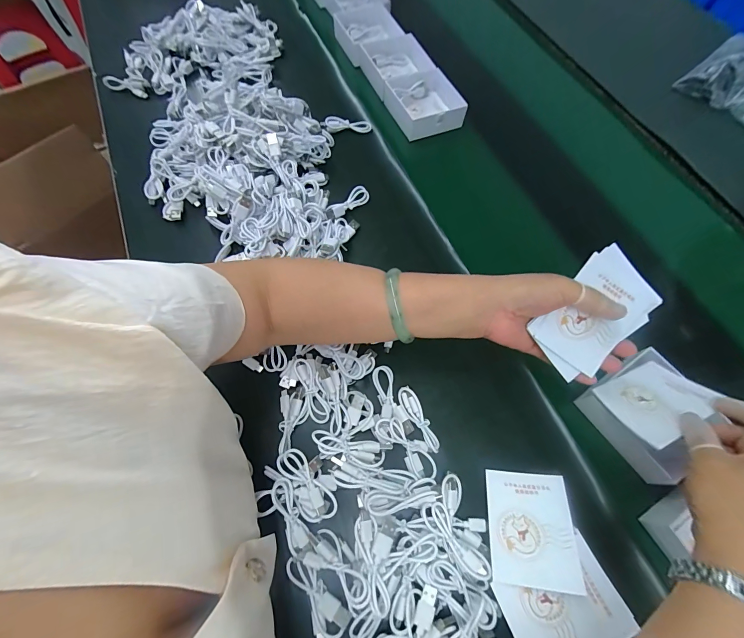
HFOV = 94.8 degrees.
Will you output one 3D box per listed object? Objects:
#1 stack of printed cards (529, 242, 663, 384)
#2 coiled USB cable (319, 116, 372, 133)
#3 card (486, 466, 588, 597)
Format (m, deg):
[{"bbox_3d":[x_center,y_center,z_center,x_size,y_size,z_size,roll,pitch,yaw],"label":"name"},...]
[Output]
[{"bbox_3d":[0.201,-0.005,0.310,0.111,0.008,0.076,-44,97,2],"label":"stack of printed cards"},{"bbox_3d":[-0.040,-0.297,0.522,0.075,0.016,0.020,-5,67,-3],"label":"coiled USB cable"},{"bbox_3d":[0.142,0.185,0.307,0.069,0.004,0.089,-1,47,13],"label":"card"}]

